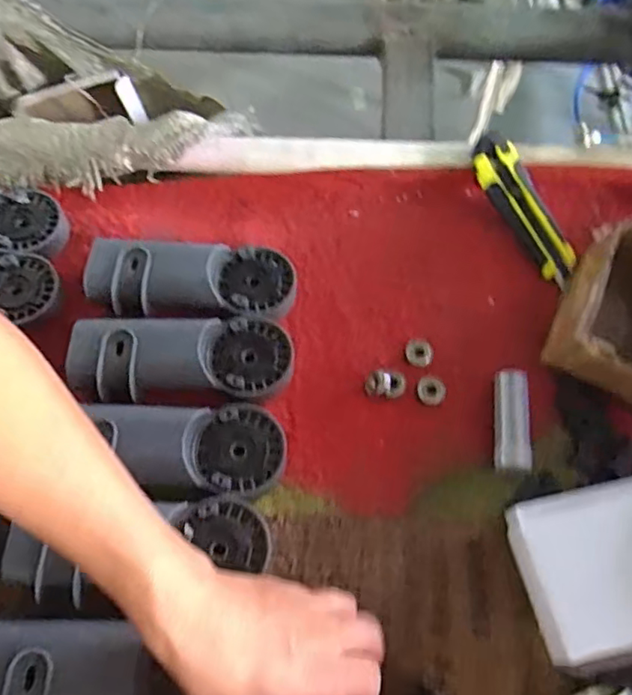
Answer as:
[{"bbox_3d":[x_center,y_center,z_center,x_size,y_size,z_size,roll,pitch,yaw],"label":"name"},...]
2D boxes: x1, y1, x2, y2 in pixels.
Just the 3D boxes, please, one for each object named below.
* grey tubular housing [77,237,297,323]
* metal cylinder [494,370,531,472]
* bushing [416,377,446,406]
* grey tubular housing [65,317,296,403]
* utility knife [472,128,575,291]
[{"bbox_3d":[-0.101,-0.055,0.466,0.166,0.039,0.069,2,64,2],"label":"grey tubular housing"},{"bbox_3d":[0.146,0.056,0.429,0.025,0.026,0.075,5,64,3],"label":"metal cylinder"},{"bbox_3d":[0.090,0.034,0.446,0.022,0.008,0.022,0,64,1],"label":"bushing"},{"bbox_3d":[-0.101,0.010,0.438,0.165,0.040,0.066,-2,64,0],"label":"grey tubular housing"},{"bbox_3d":[0.182,-0.121,0.503,0.038,0.020,0.142,-27,84,-13],"label":"utility knife"}]

